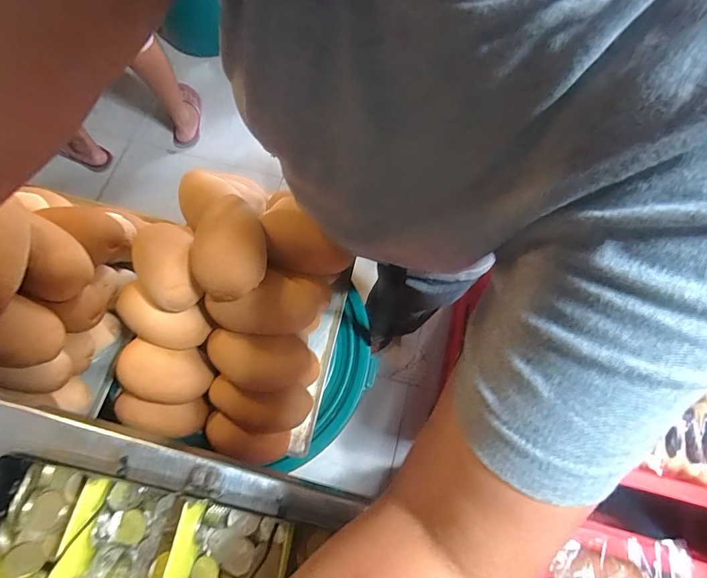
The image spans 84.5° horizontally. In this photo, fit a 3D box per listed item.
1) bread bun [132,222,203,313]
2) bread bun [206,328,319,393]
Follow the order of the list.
[{"bbox_3d":[-0.244,-0.031,0.500,0.079,0.048,0.119,-8,71,-5],"label":"bread bun"},{"bbox_3d":[-0.124,0.097,0.519,0.148,0.052,0.070,6,71,0],"label":"bread bun"}]

